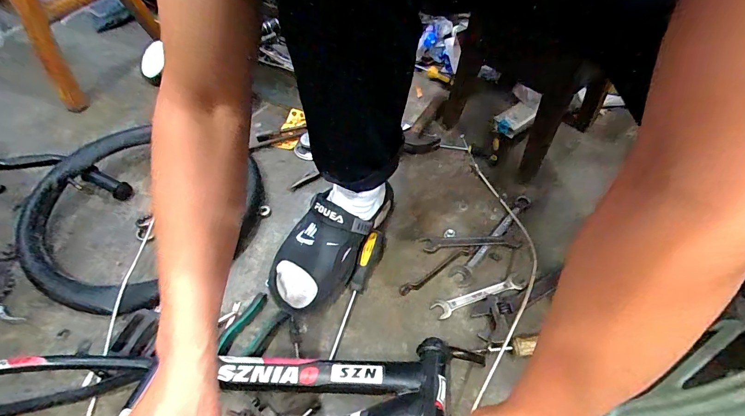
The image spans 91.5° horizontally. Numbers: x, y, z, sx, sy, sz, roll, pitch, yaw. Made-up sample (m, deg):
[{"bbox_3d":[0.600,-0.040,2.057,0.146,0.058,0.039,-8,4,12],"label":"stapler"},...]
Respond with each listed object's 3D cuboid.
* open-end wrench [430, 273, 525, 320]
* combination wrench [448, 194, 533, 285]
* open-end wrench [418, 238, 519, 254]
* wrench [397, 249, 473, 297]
[{"bbox_3d":[0.156,0.130,0.537,0.139,0.004,0.029,-16,54,-10],"label":"open-end wrench"},{"bbox_3d":[0.197,0.044,0.595,0.032,0.009,0.213,35,61,24],"label":"combination wrench"},{"bbox_3d":[0.158,0.059,0.587,0.152,0.005,0.030,2,53,3],"label":"open-end wrench"},{"bbox_3d":[0.100,0.095,0.560,0.137,0.008,0.015,-26,57,-17],"label":"wrench"}]

